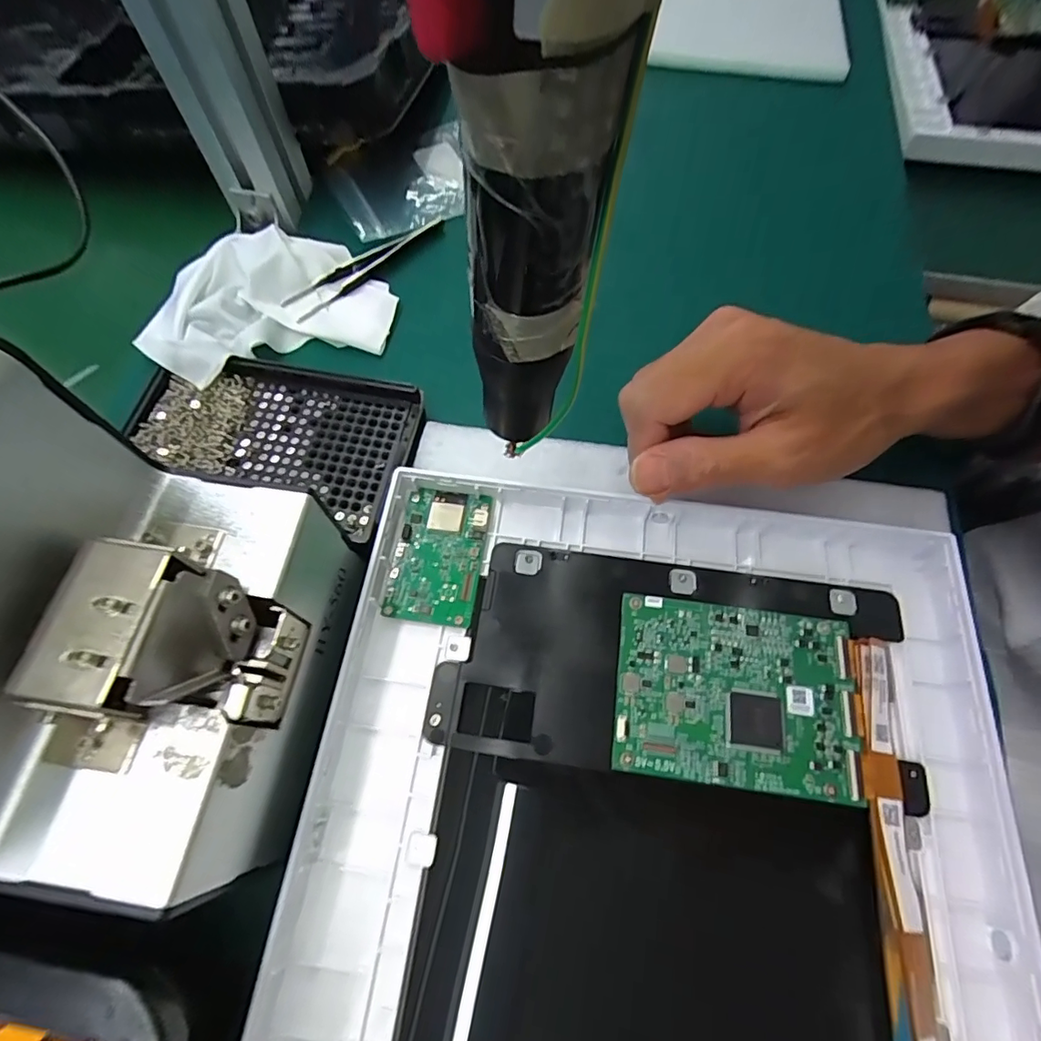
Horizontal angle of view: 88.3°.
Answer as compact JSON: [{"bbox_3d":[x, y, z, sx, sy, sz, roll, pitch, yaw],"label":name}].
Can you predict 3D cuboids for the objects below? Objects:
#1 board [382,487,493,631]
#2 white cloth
[{"bbox_3d":[-0.037,0.014,0.244,0.039,0.004,0.063,8,67,3],"label":"board"},{"bbox_3d":[-0.148,-0.130,0.314,0.132,0.025,0.103,-22,68,-10],"label":"white cloth"}]

